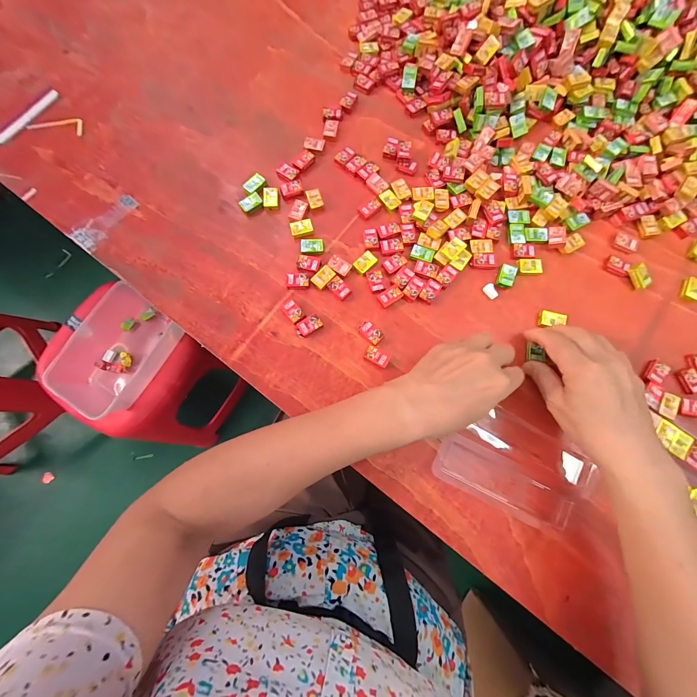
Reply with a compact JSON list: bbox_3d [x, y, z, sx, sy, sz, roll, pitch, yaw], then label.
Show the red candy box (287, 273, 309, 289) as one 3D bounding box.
[{"bbox_3d":[-0.057,-0.076,0.345,0.026,0.007,0.017,4,78,2],"label":"red candy box"}]

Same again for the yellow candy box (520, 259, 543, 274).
[{"bbox_3d":[0.208,-0.094,0.349,0.025,0.007,0.017,3,78,2],"label":"yellow candy box"}]

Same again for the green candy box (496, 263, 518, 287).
[{"bbox_3d":[0.179,-0.082,0.345,0.018,0.005,0.026,24,80,6],"label":"green candy box"}]

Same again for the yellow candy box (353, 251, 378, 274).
[{"bbox_3d":[0.019,-0.098,0.346,0.026,0.004,0.017,-43,81,-7],"label":"yellow candy box"}]

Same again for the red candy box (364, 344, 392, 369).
[{"bbox_3d":[0.031,0.009,0.327,0.026,0.007,0.017,25,80,6],"label":"red candy box"}]

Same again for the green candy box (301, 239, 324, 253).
[{"bbox_3d":[-0.042,-0.118,0.351,0.026,0.007,0.016,-1,78,1],"label":"green candy box"}]

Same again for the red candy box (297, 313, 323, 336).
[{"bbox_3d":[-0.042,-0.026,0.334,0.027,0.008,0.017,-35,80,-6],"label":"red candy box"}]

